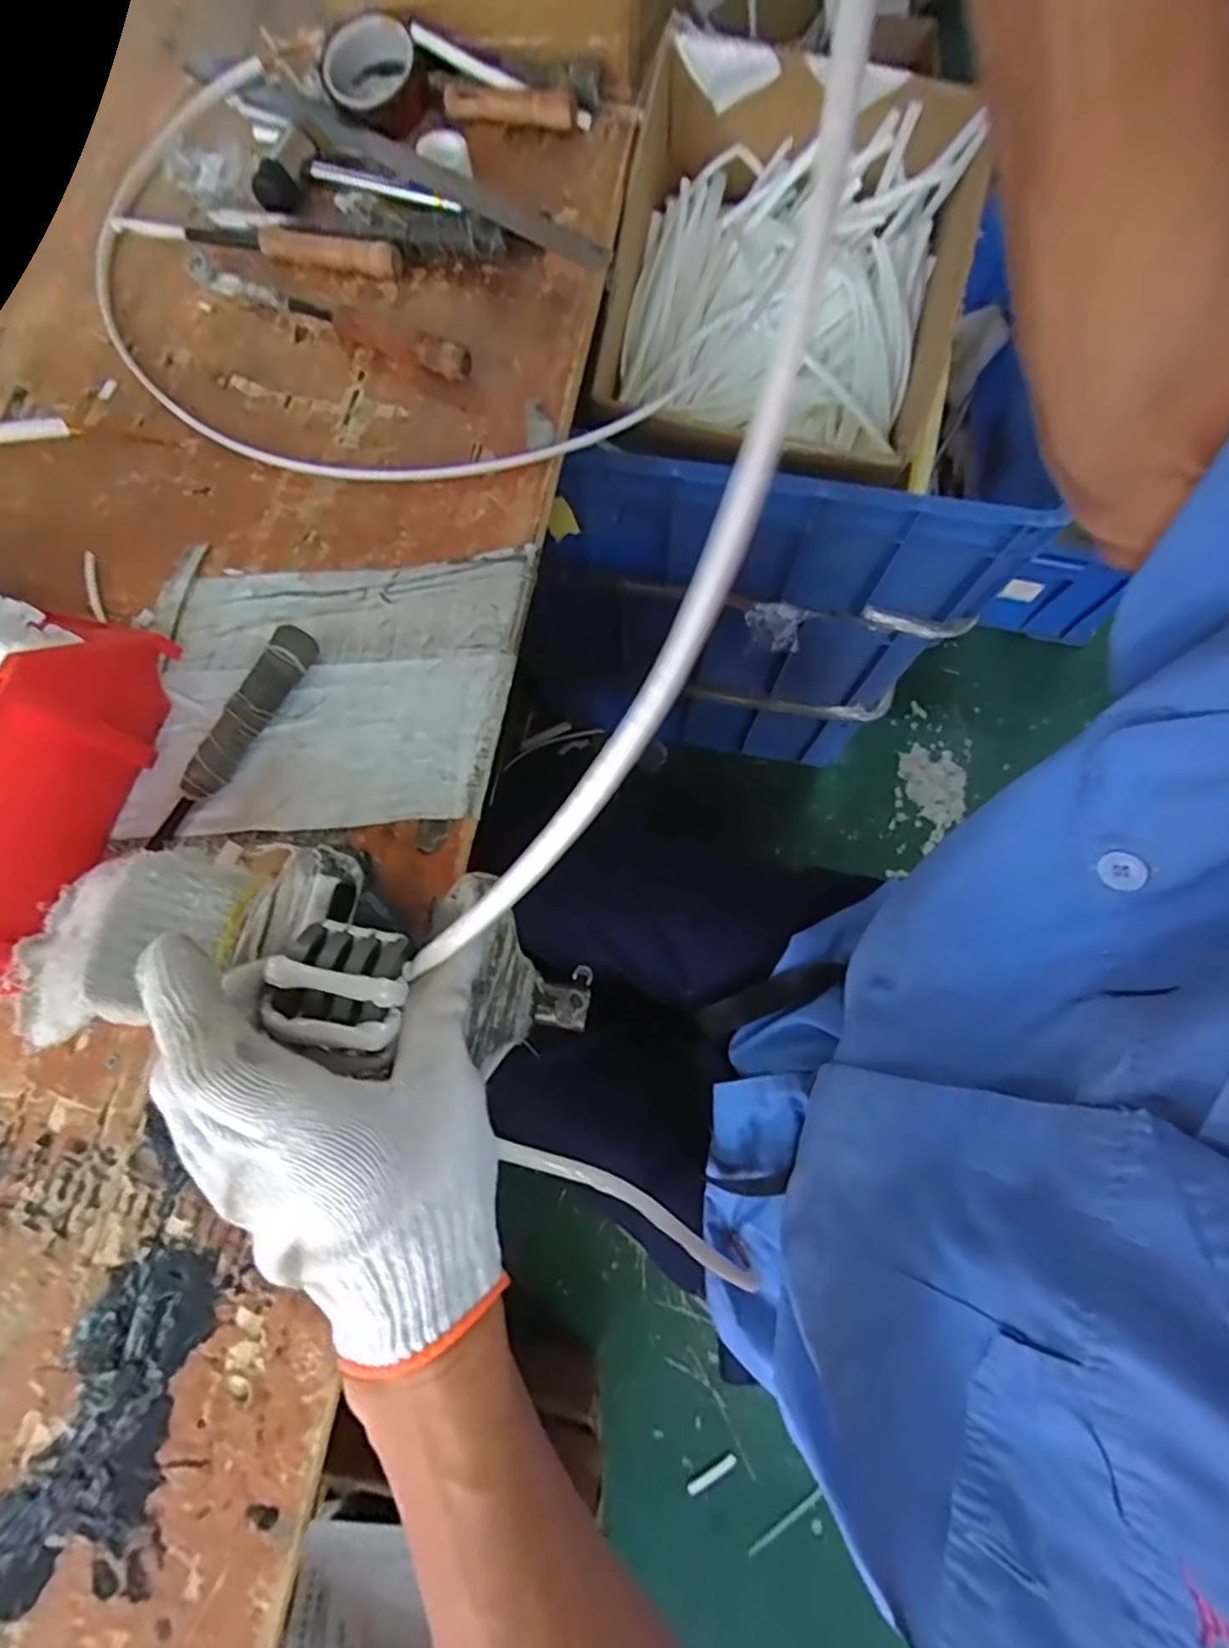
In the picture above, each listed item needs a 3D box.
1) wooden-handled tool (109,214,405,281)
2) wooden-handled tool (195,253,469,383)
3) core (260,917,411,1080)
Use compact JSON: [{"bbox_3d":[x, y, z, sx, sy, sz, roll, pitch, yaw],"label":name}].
[{"bbox_3d":[-0.319,-0.517,0.578,0.272,0.021,0.022,14,75,6],"label":"wooden-handled tool"},{"bbox_3d":[-0.237,-0.431,0.550,0.276,0.022,0.032,26,76,9],"label":"wooden-handled tool"},{"bbox_3d":[-0.107,0.066,0.257,0.050,0.025,0.052,8,74,5],"label":"core"}]

